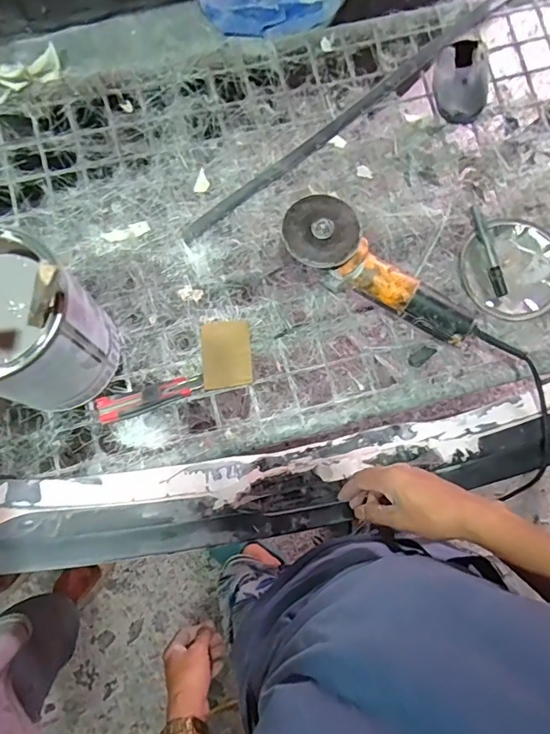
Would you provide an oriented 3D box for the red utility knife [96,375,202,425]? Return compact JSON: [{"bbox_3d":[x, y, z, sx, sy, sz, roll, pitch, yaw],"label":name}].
[{"bbox_3d":[-0.171,0.043,0.657,0.144,0.020,0.036,-15,79,-4],"label":"red utility knife"}]

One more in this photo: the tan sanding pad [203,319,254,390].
[{"bbox_3d":[-0.068,-0.018,0.679,0.068,0.010,0.095,-5,79,-2],"label":"tan sanding pad"}]

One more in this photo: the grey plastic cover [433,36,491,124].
[{"bbox_3d":[0.280,-0.427,0.729,0.096,0.076,0.088,29,79,4],"label":"grey plastic cover"}]

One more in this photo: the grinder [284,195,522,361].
[{"bbox_3d":[0.163,-0.099,0.661,0.353,0.083,0.099,36,79,2],"label":"grinder"}]

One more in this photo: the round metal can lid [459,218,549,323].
[{"bbox_3d":[0.350,-0.143,0.704,0.146,0.017,0.145,0,79,-1],"label":"round metal can lid"}]

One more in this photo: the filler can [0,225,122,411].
[{"bbox_3d":[-0.294,-0.047,0.573,0.176,0.216,0.158,36,80,3],"label":"filler can"}]

